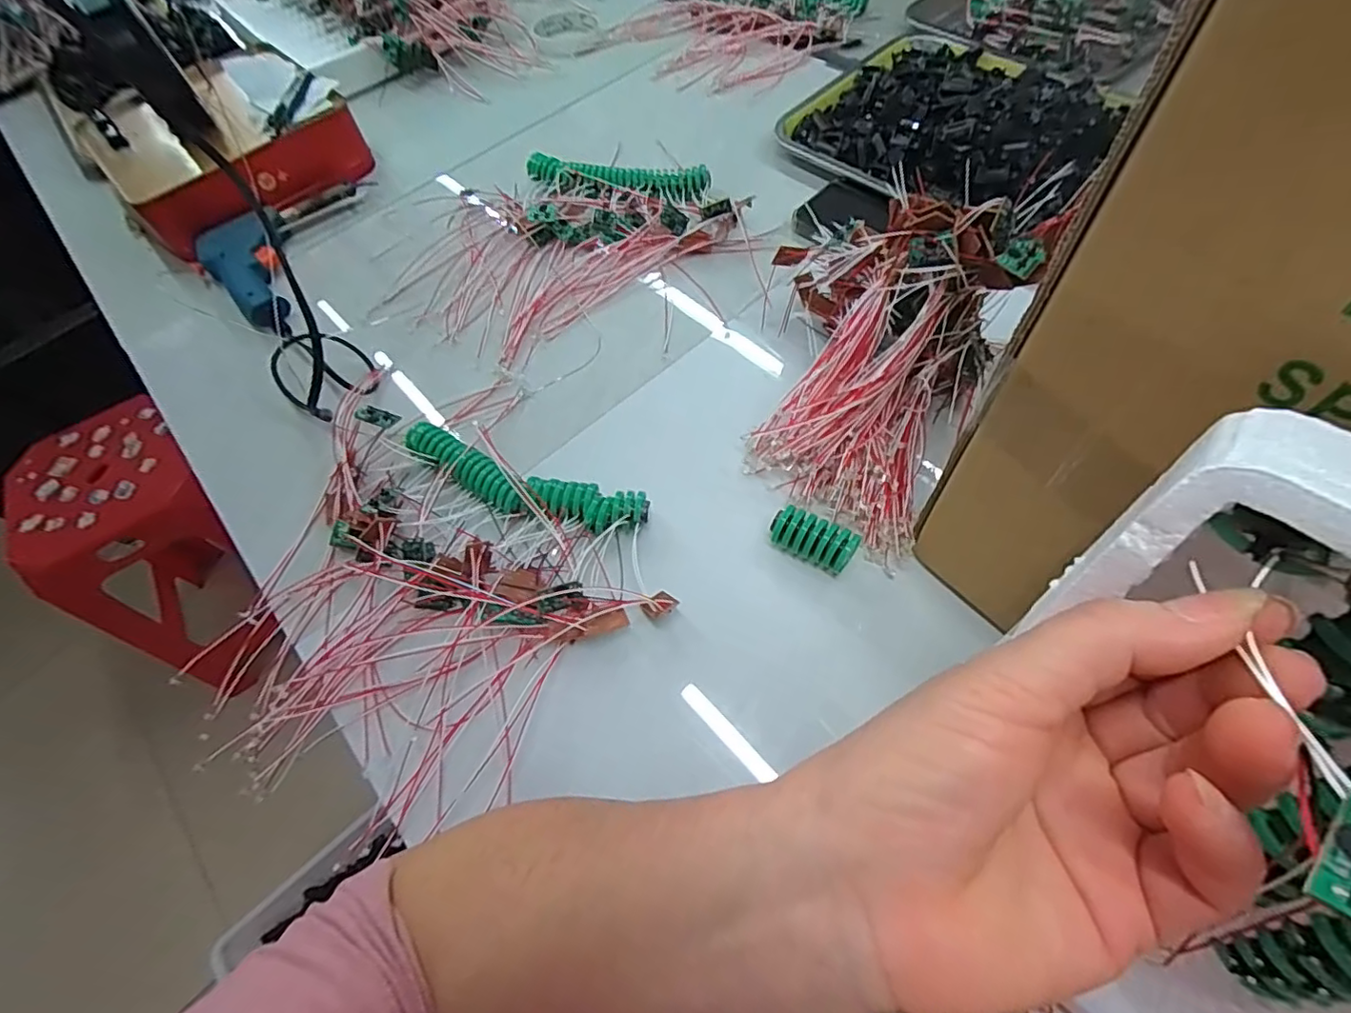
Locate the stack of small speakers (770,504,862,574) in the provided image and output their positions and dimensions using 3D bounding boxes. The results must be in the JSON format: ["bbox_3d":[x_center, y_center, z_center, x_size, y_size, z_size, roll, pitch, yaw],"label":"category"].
[{"bbox_3d":[0.090,0.023,0.385,0.053,0.029,0.025,24,66,15],"label":"stack of small speakers"}]

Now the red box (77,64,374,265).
[{"bbox_3d":[-0.475,-0.383,0.630,0.230,0.070,0.205,-39,67,-16],"label":"red box"}]

